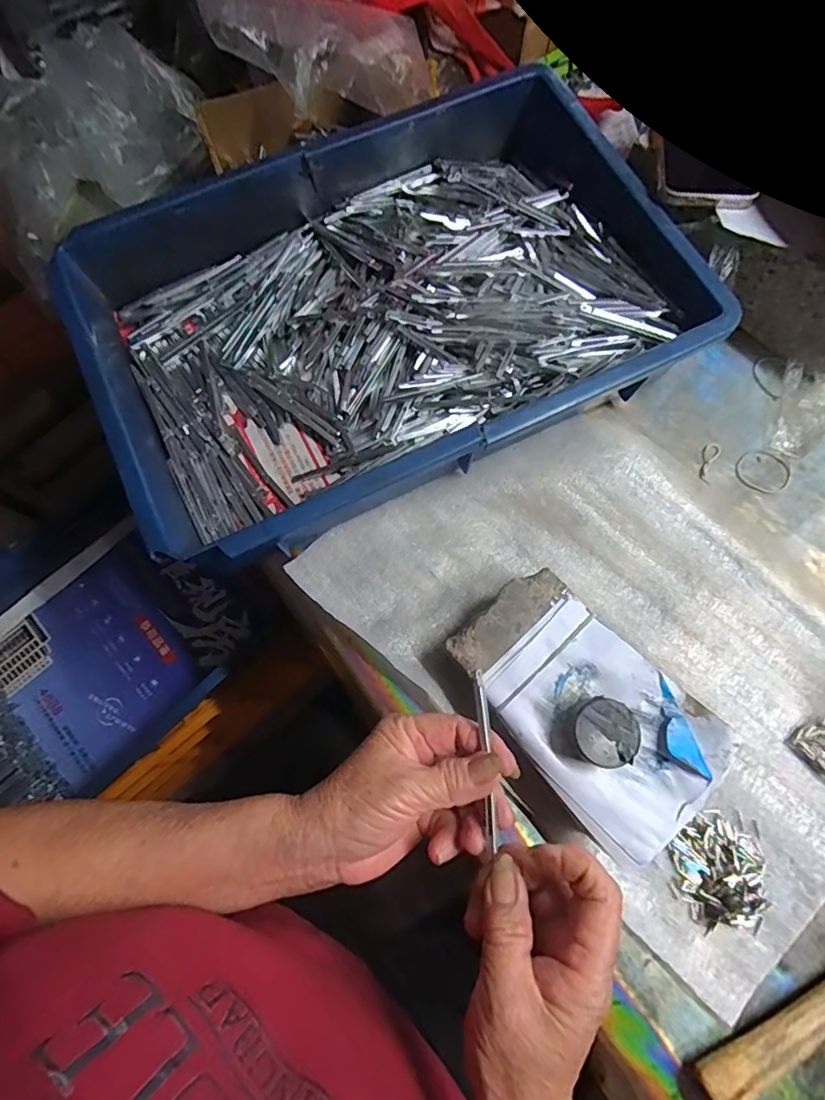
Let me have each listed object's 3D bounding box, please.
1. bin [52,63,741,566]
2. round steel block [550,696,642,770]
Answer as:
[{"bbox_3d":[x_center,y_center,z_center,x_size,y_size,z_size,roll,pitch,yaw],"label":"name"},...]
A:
[{"bbox_3d":[-0.022,-0.184,0.406,0.423,0.084,0.287,-26,74,-7],"label":"bin"},{"bbox_3d":[0.109,0.107,0.307,0.043,0.018,0.038,14,74,5],"label":"round steel block"}]

